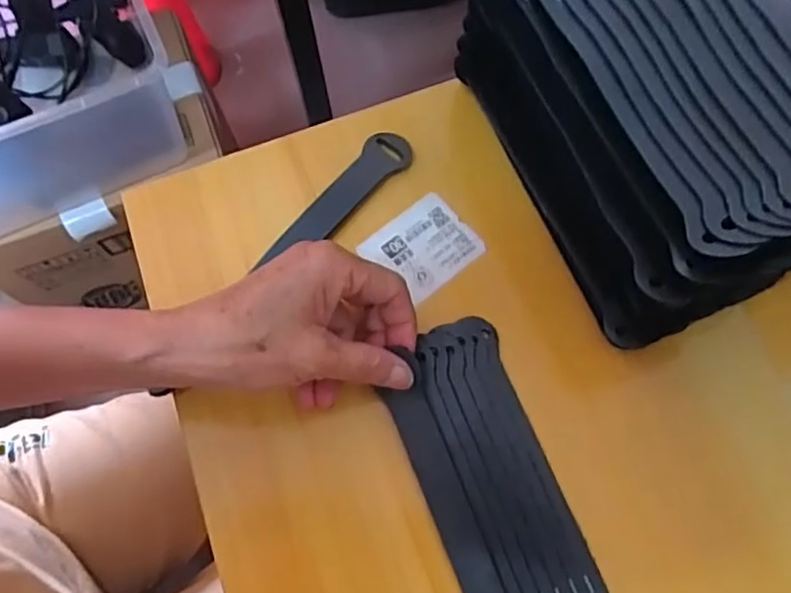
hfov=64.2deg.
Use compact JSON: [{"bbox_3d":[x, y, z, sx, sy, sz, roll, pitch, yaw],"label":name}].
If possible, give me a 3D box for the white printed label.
[{"bbox_3d":[0.017,-0.028,0.359,0.055,0.005,0.047,-39,75,-11],"label":"white printed label"}]

